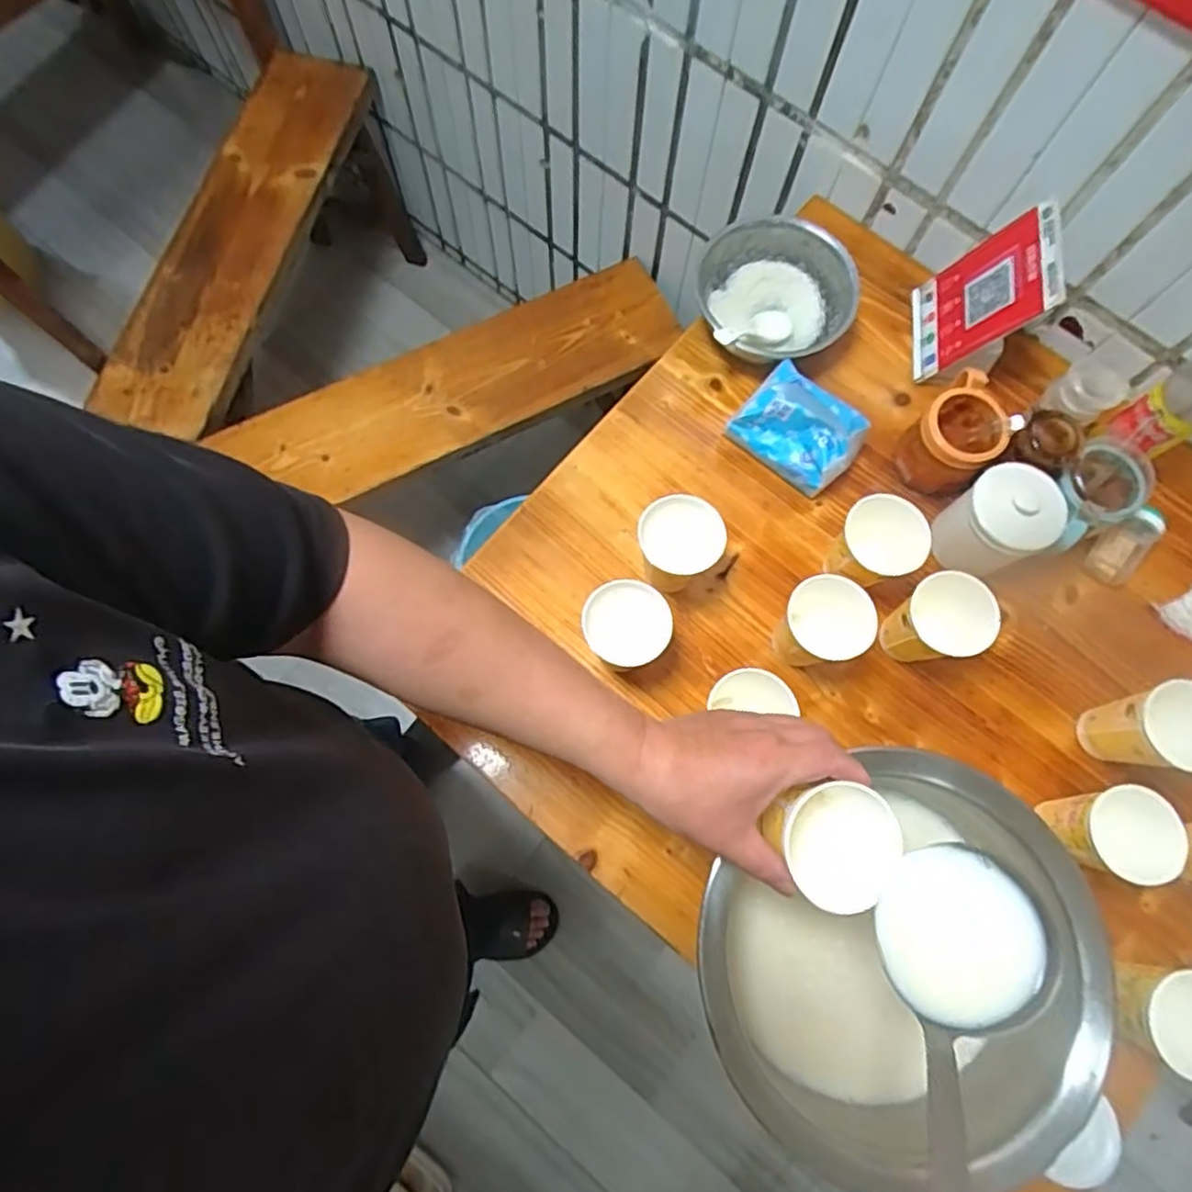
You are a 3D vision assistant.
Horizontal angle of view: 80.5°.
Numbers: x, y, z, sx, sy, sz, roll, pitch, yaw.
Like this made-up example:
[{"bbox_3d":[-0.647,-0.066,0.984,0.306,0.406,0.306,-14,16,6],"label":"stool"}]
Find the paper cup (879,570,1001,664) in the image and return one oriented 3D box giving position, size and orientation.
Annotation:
[{"bbox_3d":[0.324,0.027,0.677,0.071,0.095,0.074,0,76,-1],"label":"paper cup"}]

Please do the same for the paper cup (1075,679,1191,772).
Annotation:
[{"bbox_3d":[0.509,0.124,0.654,0.067,0.109,0.074,-4,76,-2],"label":"paper cup"}]

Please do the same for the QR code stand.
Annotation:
[{"bbox_3d":[0.411,-0.320,0.754,0.078,0.145,0.132,8,76,1],"label":"QR code stand"}]

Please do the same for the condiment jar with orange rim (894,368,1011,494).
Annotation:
[{"bbox_3d":[0.372,-0.164,0.736,0.095,0.074,0.084,-39,80,-10],"label":"condiment jar with orange rim"}]

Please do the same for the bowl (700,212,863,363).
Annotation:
[{"bbox_3d":[0.203,-0.338,0.803,0.160,0.078,0.168,0,76,-1],"label":"bowl"}]

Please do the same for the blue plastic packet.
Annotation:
[{"bbox_3d":[0.217,-0.178,0.753,0.126,0.063,0.086,35,78,7],"label":"blue plastic packet"}]

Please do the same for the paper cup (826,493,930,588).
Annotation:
[{"bbox_3d":[0.266,-0.047,0.682,0.071,0.098,0.072,0,76,-1],"label":"paper cup"}]

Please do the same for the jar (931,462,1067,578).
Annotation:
[{"bbox_3d":[0.390,-0.070,0.695,0.077,0.103,0.084,0,76,-1],"label":"jar"}]

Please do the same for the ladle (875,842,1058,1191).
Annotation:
[{"bbox_3d":[0.152,0.251,0.281,0.076,0.076,0.342,34,33,7],"label":"ladle"}]

